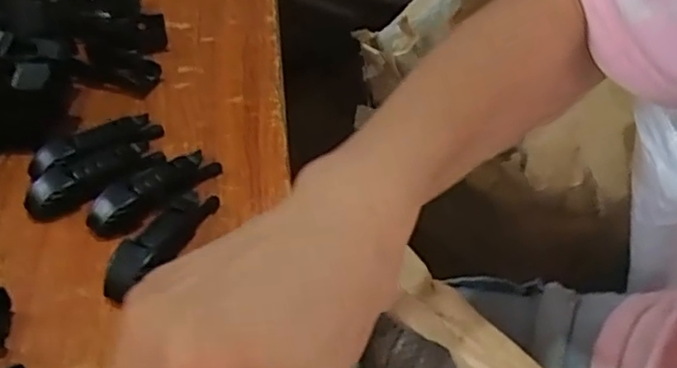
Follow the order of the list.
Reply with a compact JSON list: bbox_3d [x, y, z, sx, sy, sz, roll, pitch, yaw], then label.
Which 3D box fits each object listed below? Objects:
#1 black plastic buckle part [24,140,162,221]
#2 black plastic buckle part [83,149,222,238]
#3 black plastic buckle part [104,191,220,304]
[{"bbox_3d":[-0.130,-0.006,0.343,0.071,0.014,0.027,-26,51,-26],"label":"black plastic buckle part"},{"bbox_3d":[-0.096,0.002,0.336,0.071,0.013,0.025,-32,55,-31],"label":"black plastic buckle part"},{"bbox_3d":[-0.084,0.026,0.311,0.018,0.016,0.071,25,48,20],"label":"black plastic buckle part"}]

